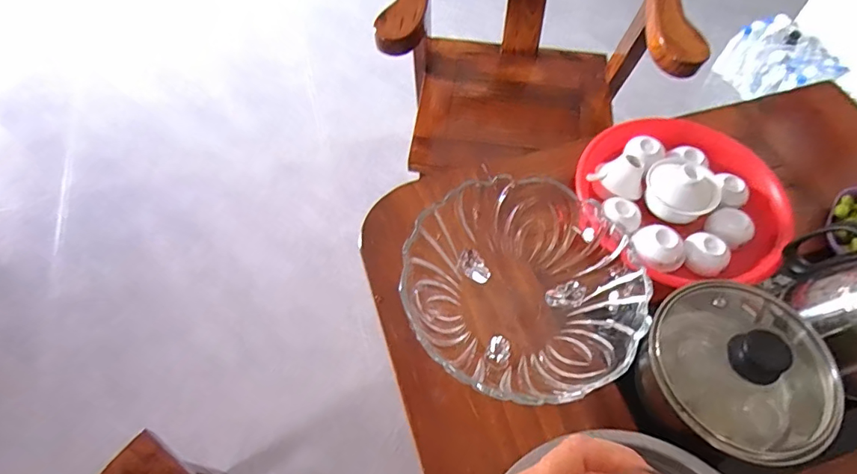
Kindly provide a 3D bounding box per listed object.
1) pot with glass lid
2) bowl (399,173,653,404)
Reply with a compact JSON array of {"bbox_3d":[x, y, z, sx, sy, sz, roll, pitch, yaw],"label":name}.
[{"bbox_3d":[0.286,0.124,0.459,0.161,0.123,0.152,0,59,-1],"label":"pot with glass lid"},{"bbox_3d":[0.093,0.055,0.505,0.225,0.086,0.233,0,59,-1],"label":"bowl"}]

